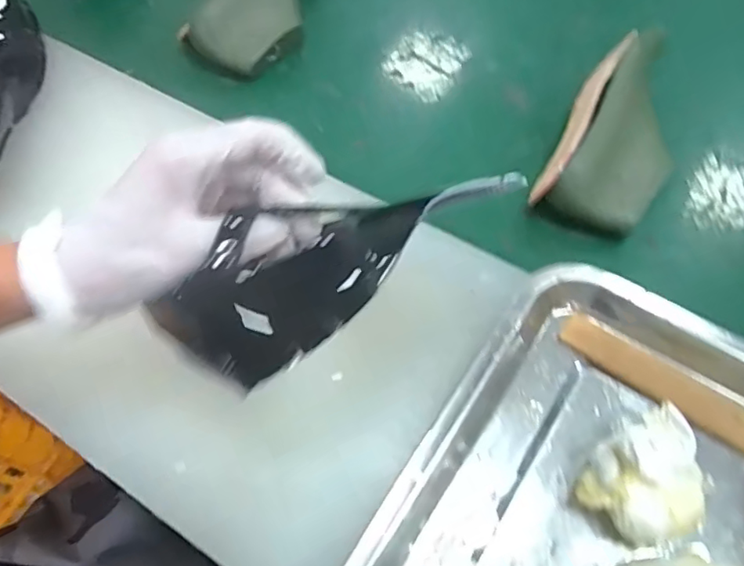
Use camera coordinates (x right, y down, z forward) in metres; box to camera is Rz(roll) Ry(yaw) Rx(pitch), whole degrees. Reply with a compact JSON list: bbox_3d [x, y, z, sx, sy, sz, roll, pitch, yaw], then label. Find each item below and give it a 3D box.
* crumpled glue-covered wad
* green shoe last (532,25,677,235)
[{"bbox_3d":[0.135,0.102,0.286,0.058,0.048,0.051,-28,63,-12],"label":"crumpled glue-covered wad"},{"bbox_3d":[0.195,-0.118,0.454,0.090,0.069,0.170,25,66,16],"label":"green shoe last"}]

